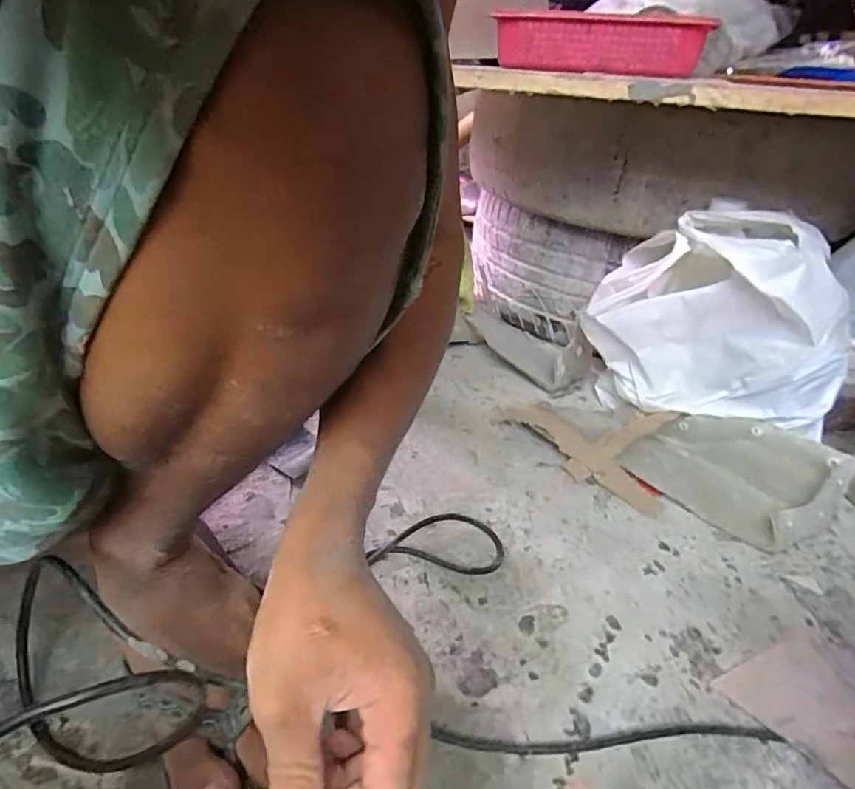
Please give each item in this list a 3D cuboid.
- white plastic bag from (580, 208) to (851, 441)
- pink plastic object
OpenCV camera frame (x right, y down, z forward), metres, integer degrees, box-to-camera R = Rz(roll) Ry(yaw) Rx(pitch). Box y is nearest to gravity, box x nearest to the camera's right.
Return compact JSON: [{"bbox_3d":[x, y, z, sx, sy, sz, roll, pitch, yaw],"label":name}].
[{"bbox_3d":[0.360,-0.090,0.692,0.285,0.230,0.120,27,36,33],"label":"white plastic bag"},{"bbox_3d":[0.187,-0.374,0.590,0.201,0.058,0.060,15,30,16],"label":"pink plastic object"}]

